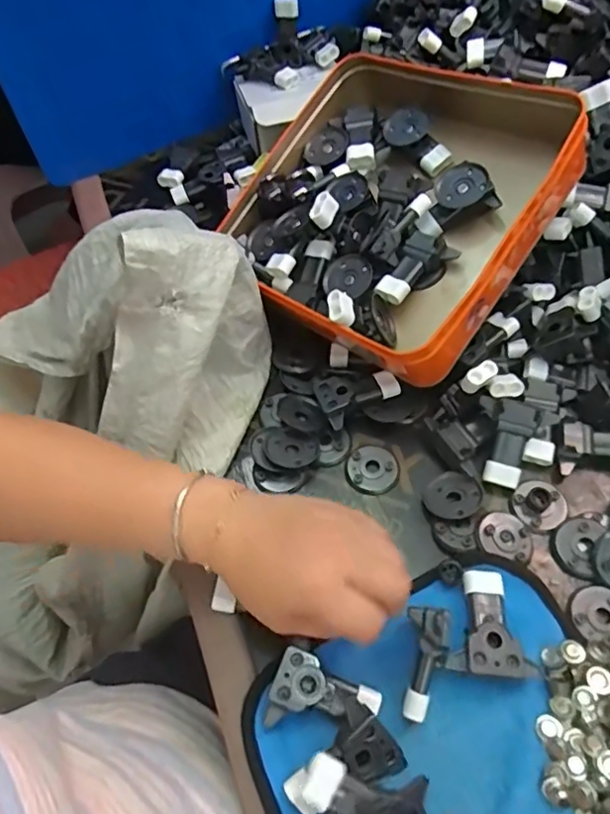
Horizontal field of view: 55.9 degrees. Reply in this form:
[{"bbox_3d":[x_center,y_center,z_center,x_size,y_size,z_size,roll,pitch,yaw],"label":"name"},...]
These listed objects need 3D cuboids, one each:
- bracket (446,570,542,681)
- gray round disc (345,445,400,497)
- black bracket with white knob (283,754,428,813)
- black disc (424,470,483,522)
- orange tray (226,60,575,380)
[{"bbox_3d":[0.116,0.137,0.367,0.051,0.023,0.064,2,59,6],"label":"bracket"},{"bbox_3d":[0.053,0.049,0.449,0.041,0.006,0.039,-2,58,4],"label":"gray round disc"},{"bbox_3d":[0.026,0.218,0.310,0.074,0.026,0.044,7,59,9],"label":"black bracket with white knob"},{"bbox_3d":[0.109,0.066,0.424,0.040,0.004,0.039,-12,46,12],"label":"black disc"},{"bbox_3d":[0.068,-0.173,0.477,0.254,0.074,0.243,32,83,24],"label":"orange tray"}]

